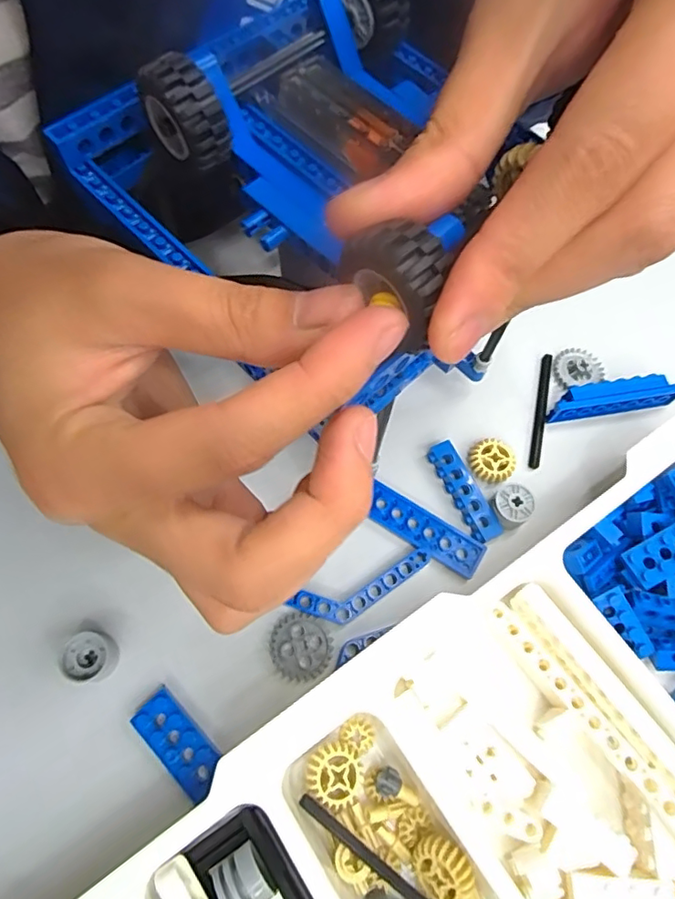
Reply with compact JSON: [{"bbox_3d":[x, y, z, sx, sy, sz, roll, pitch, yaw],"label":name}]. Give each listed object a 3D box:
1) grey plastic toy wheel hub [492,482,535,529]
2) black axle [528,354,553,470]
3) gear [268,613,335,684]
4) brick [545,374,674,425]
[{"bbox_3d":[0.075,0.025,0.236,0.015,0.011,0.018,33,70,10],"label":"grey plastic toy wheel hub"},{"bbox_3d":[0.097,-0.019,0.262,0.006,0.004,0.060,15,68,3],"label":"black axle"},{"bbox_3d":[-0.015,0.079,0.218,0.025,0.005,0.025,1,68,-3],"label":"gear"},{"bbox_3d":[0.129,-0.024,0.259,0.060,0.017,0.011,-8,69,-6],"label":"brick"}]

